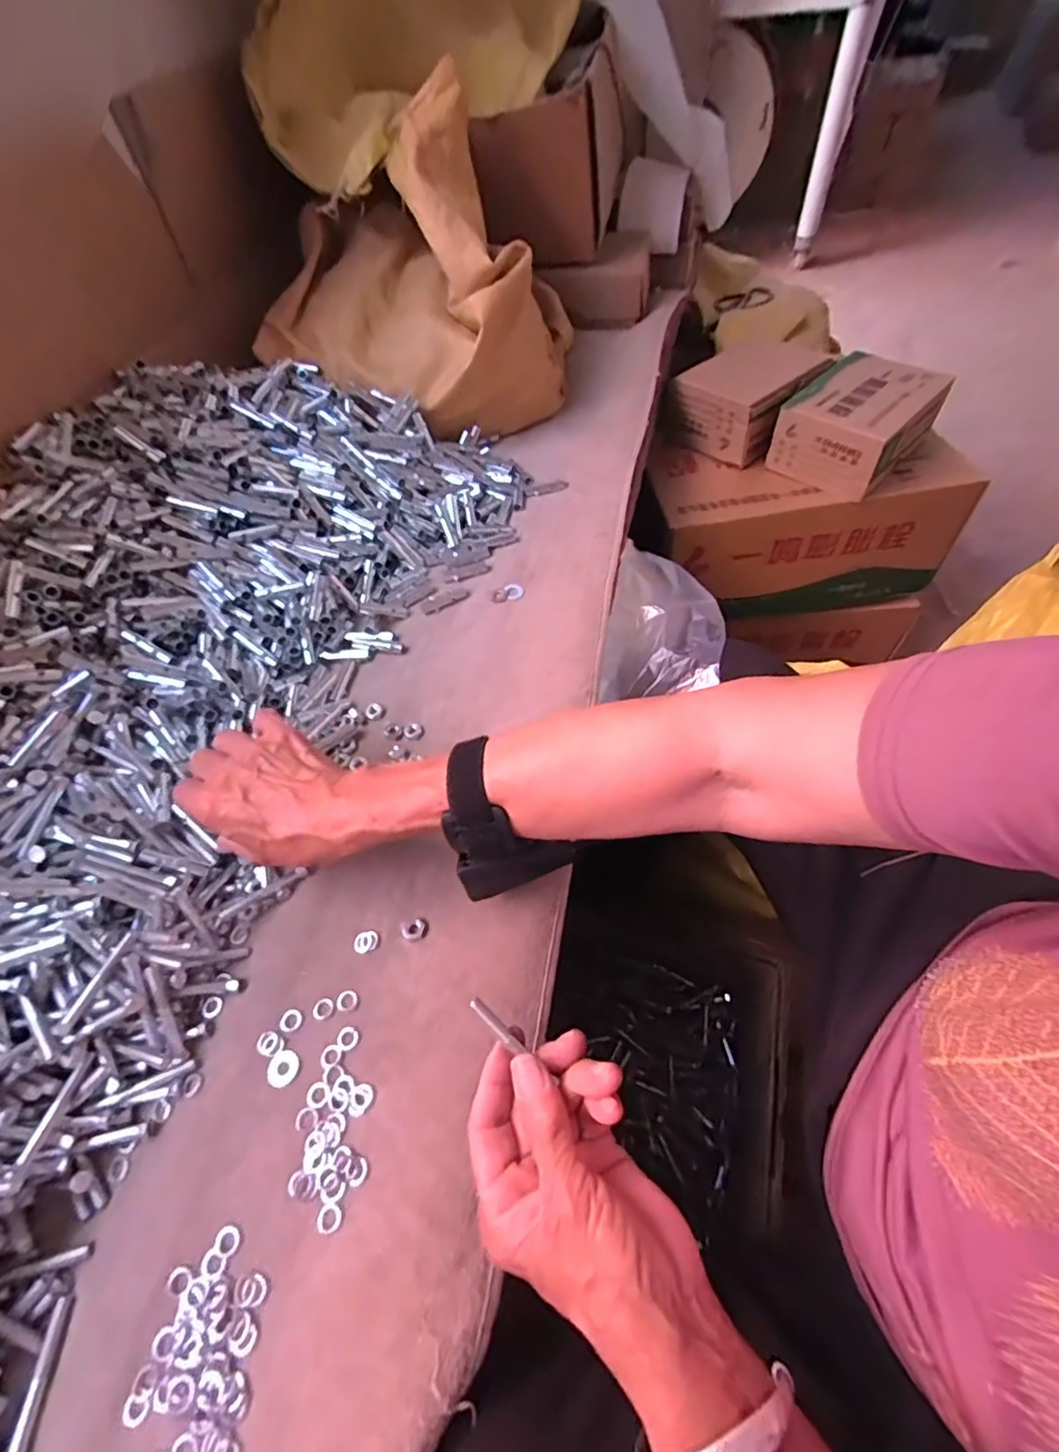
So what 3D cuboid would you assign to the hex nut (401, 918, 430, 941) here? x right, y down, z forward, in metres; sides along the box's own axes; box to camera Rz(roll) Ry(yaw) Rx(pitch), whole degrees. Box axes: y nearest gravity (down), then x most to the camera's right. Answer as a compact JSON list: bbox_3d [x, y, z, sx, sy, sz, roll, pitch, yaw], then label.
[{"bbox_3d":[-0.074,0.132,0.375,0.017,0.004,0.014,-20,57,-6],"label":"hex nut"}]

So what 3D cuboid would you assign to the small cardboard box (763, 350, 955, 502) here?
[{"bbox_3d":[0.405,-0.376,0.716,0.166,0.082,0.136,-41,61,-19],"label":"small cardboard box"}]

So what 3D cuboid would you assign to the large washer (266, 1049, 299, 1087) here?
[{"bbox_3d":[-0.144,0.199,0.336,0.017,0.004,0.019,10,59,13],"label":"large washer"}]

